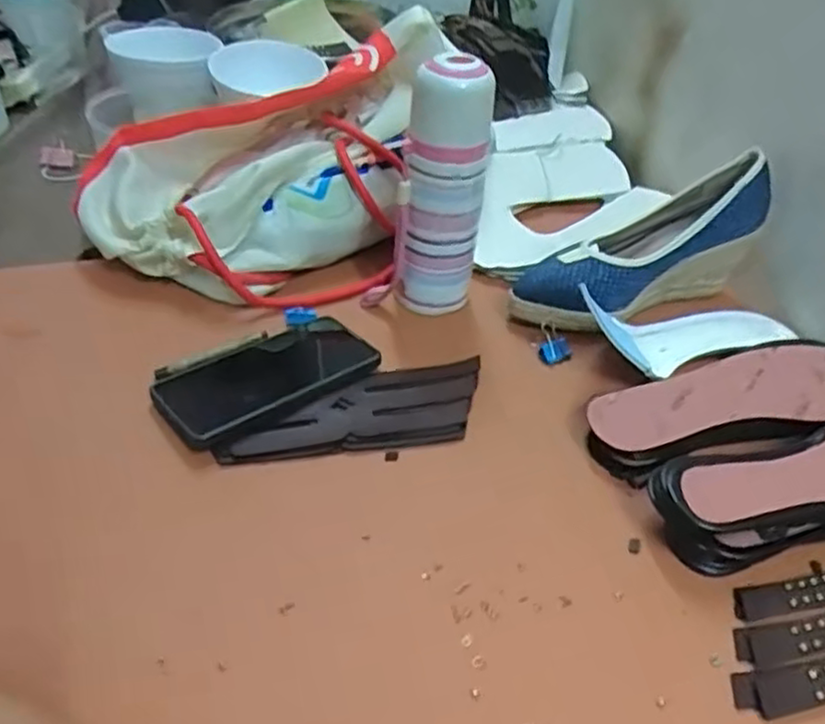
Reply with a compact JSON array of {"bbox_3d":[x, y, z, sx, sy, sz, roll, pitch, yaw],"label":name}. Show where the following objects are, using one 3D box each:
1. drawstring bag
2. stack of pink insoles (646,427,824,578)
[{"bbox_3d":[-0.139,-0.189,0.684,0.319,0.171,0.238,2,41,-2],"label":"drawstring bag"},{"bbox_3d":[0.264,0.085,0.483,0.220,0.054,0.071,-11,44,-16],"label":"stack of pink insoles"}]

